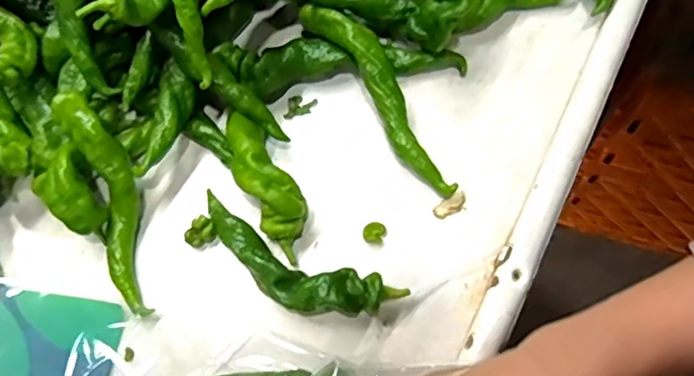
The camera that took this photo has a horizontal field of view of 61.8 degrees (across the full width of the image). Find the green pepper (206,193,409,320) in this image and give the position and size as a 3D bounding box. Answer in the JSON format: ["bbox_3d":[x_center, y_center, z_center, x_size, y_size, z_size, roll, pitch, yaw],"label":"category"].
[{"bbox_3d":[-0.046,0.060,0.442,0.173,0.029,0.050,24,72,14],"label":"green pepper"}]

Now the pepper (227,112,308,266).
[{"bbox_3d":[-0.066,-0.006,0.466,0.040,0.043,0.126,-30,67,-7],"label":"pepper"}]

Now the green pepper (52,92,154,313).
[{"bbox_3d":[-0.189,0.010,0.463,0.044,0.028,0.180,-15,92,-3],"label":"green pepper"}]

